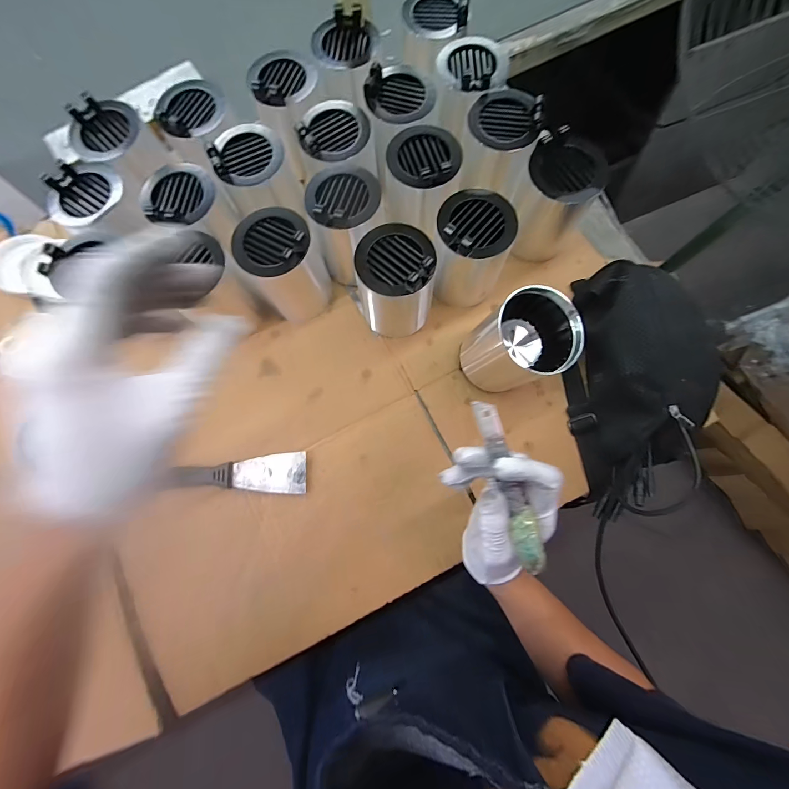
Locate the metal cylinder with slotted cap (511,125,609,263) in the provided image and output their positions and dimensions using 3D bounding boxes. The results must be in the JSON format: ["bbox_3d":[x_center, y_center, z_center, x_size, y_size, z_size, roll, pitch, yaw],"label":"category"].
[{"bbox_3d":[0.193,-0.236,0.429,0.078,0.118,0.077,0,78,1],"label":"metal cylinder with slotted cap"}]

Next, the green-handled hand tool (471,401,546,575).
[{"bbox_3d":[0.094,0.072,0.281,0.019,0.012,0.140,-16,81,-2],"label":"green-handled hand tool"}]

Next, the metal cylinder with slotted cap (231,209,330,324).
[{"bbox_3d":[-0.129,-0.151,0.418,0.081,0.123,0.078,0,78,1],"label":"metal cylinder with slotted cap"}]

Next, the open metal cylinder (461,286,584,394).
[{"bbox_3d":[0.137,-0.056,0.393,0.102,0.115,0.084,23,79,6],"label":"open metal cylinder"}]

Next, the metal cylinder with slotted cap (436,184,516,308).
[{"bbox_3d":[0.091,-0.173,0.415,0.079,0.125,0.080,5,78,3],"label":"metal cylinder with slotted cap"}]

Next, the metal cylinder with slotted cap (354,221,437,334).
[{"bbox_3d":[0.003,-0.130,0.411,0.083,0.123,0.076,-5,77,0],"label":"metal cylinder with slotted cap"}]

